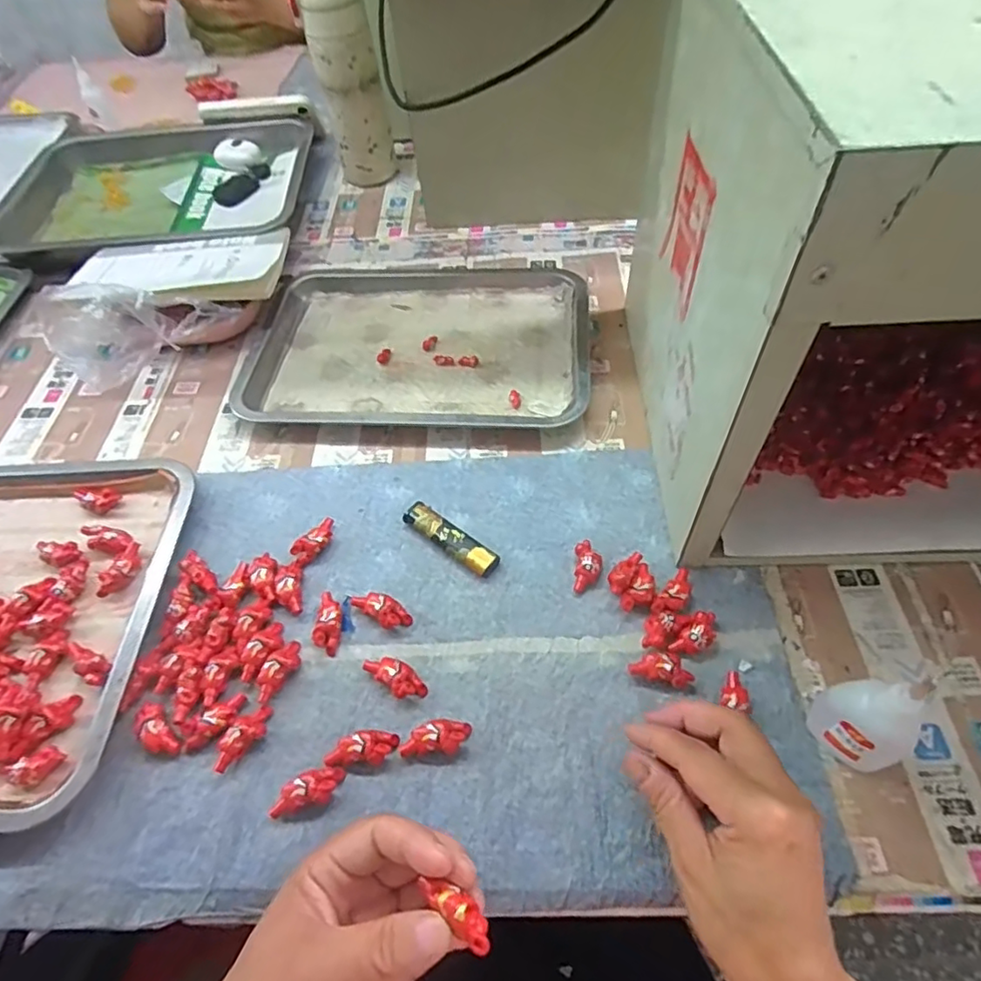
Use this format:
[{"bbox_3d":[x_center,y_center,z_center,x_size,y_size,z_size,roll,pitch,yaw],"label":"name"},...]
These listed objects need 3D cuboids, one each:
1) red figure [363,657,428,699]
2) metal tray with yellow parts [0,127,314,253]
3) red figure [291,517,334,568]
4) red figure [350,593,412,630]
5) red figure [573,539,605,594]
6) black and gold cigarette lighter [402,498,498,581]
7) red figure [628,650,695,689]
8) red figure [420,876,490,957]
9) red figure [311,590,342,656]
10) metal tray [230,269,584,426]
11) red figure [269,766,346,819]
[{"bbox_3d":[-0.061,0.119,0.380,0.042,0.014,0.019,32,63,23],"label":"red figure"},{"bbox_3d":[-0.411,-0.376,0.735,0.376,0.042,0.279,-2,55,2],"label":"metal tray with yellow parts"},{"bbox_3d":[-0.131,0.038,0.443,0.016,0.014,0.042,29,62,21],"label":"red figure"},{"bbox_3d":[-0.076,0.081,0.408,0.044,0.014,0.018,28,62,21],"label":"red figure"},{"bbox_3d":[0.070,0.054,0.418,0.020,0.012,0.037,3,56,6],"label":"red figure"},{"bbox_3d":[-0.030,0.035,0.439,0.080,0.013,0.019,33,63,23],"label":"black and gold cigarette lighter"},{"bbox_3d":[0.108,0.112,0.373,0.038,0.014,0.020,12,57,12],"label":"red figure"},{"bbox_3d":[-0.013,0.176,0.246,0.035,0.007,0.013,42,66,10],"label":"red figure"},{"bbox_3d":[-0.111,0.090,0.404,0.017,0.013,0.042,-2,55,2],"label":"red figure"},{"bbox_3d":[-0.066,-0.147,0.563,0.310,0.022,0.233,1,56,4],"label":"metal tray"},{"bbox_3d":[-0.107,0.175,0.343,0.044,0.015,0.018,-16,56,-8],"label":"red figure"}]

